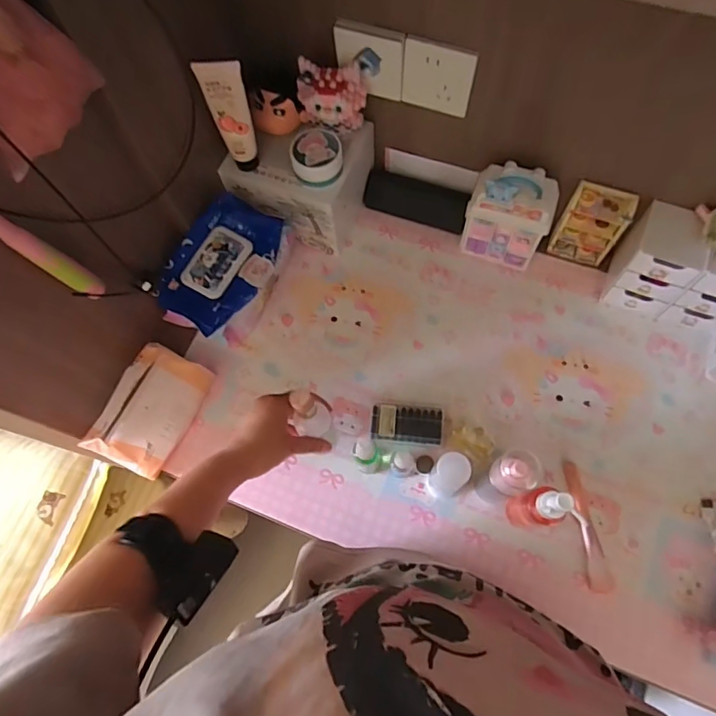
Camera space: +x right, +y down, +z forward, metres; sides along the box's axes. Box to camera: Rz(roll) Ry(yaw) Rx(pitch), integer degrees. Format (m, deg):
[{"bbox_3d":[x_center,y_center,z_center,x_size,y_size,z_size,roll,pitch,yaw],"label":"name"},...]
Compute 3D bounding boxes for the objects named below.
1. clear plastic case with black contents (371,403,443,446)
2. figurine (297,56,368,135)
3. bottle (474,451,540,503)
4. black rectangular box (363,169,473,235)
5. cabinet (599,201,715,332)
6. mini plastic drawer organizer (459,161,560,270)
[{"bbox_3d":[0.066,0.089,0.674,0.093,0.019,0.051,4,69,5],"label":"clear plastic case with black contents"},{"bbox_3d":[-0.035,-0.336,0.651,0.087,0.082,0.042,4,69,5],"label":"figurine"},{"bbox_3d":[0.163,0.139,0.569,0.039,0.169,0.042,-1,69,3],"label":"bottle"},{"bbox_3d":[0.092,-0.245,0.786,0.161,0.053,0.044,18,71,10],"label":"black rectangular box"},{"bbox_3d":[0.438,-0.113,0.672,0.161,0.133,0.086,25,72,12],"label":"cabinet"},{"bbox_3d":[0.215,-0.202,0.712,0.113,0.145,0.069,15,70,9],"label":"mini plastic drawer organizer"}]

